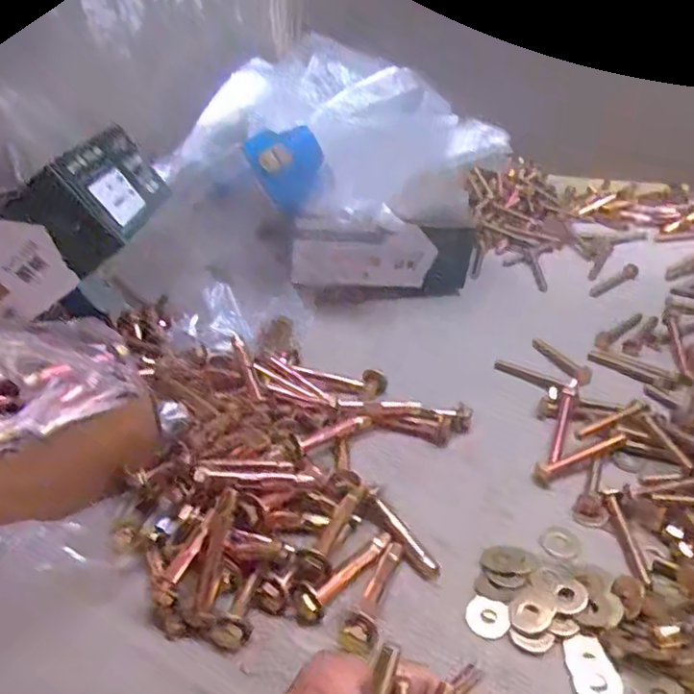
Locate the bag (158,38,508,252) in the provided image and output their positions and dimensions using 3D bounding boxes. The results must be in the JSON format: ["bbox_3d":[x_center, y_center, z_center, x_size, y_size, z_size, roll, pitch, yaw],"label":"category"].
[{"bbox_3d":[-0.002,-0.181,0.564,0.227,0.117,0.210,17,38,30],"label":"bag"}]

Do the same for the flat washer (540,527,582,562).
[{"bbox_3d":[0.120,0.110,0.358,0.022,0.004,0.026,13,36,25],"label":"flat washer"}]

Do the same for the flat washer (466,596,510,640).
[{"bbox_3d":[0.071,0.134,0.320,0.022,0.004,0.020,-3,32,2],"label":"flat washer"}]

